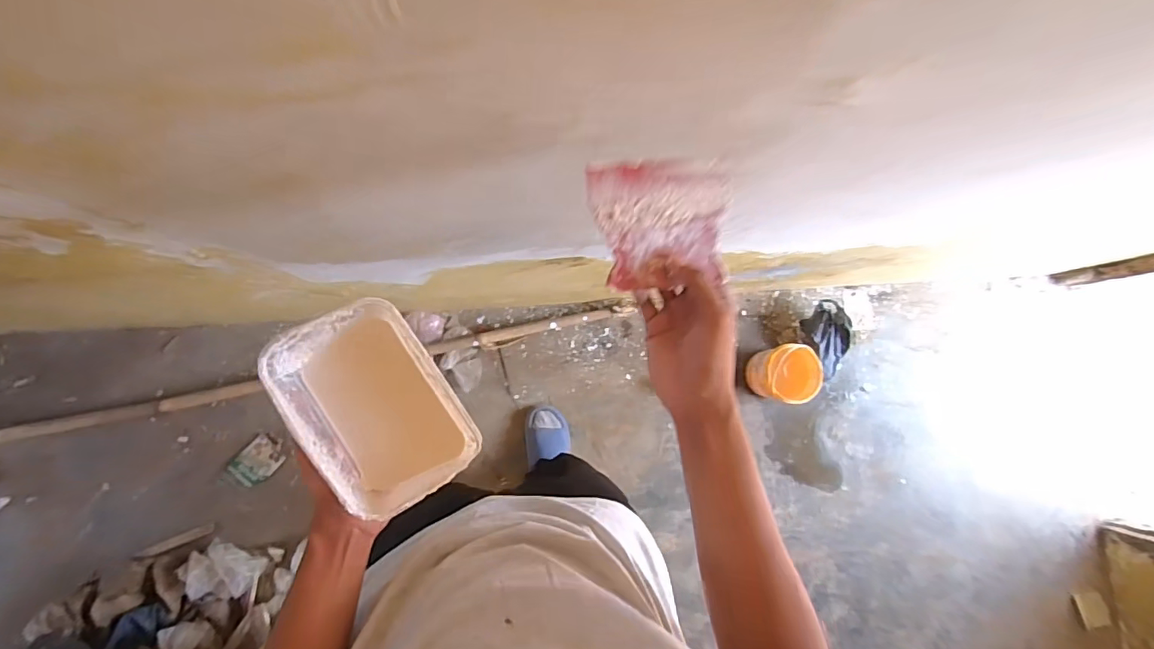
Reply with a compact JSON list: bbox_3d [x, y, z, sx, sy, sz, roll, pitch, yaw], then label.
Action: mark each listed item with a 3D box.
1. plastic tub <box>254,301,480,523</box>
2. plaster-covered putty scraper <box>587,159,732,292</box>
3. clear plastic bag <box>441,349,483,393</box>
[{"bbox_3d":[-0.169,0.068,0.439,0.113,0.046,0.168,-34,91,-8],"label":"plastic tub"},{"bbox_3d":[0.070,-0.084,0.423,0.118,0.011,0.099,-6,92,-12],"label":"plaster-covered putty scraper"},{"bbox_3d":[-0.318,0.130,1.453,0.104,0.023,0.118,-13,84,-6],"label":"clear plastic bag"}]

